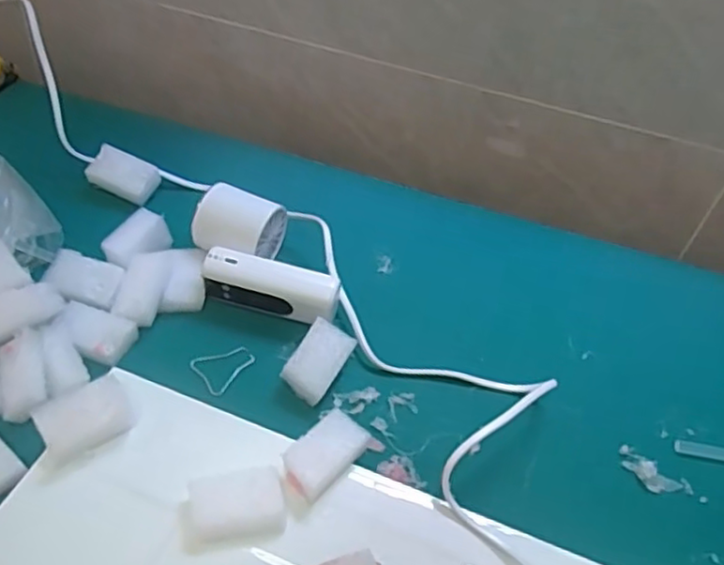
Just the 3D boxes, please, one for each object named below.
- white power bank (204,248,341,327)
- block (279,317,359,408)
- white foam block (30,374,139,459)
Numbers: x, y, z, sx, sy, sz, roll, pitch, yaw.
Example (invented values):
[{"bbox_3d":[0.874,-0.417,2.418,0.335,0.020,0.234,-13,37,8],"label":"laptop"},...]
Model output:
[{"bbox_3d":[-0.063,0.004,0.472,0.094,0.038,0.027,14,51,5],"label":"white power bank"},{"bbox_3d":[-0.029,0.054,0.443,0.031,0.026,0.049,28,53,16],"label":"block"},{"bbox_3d":[-0.161,0.077,0.386,0.050,0.015,0.034,-26,58,-25],"label":"white foam block"}]

